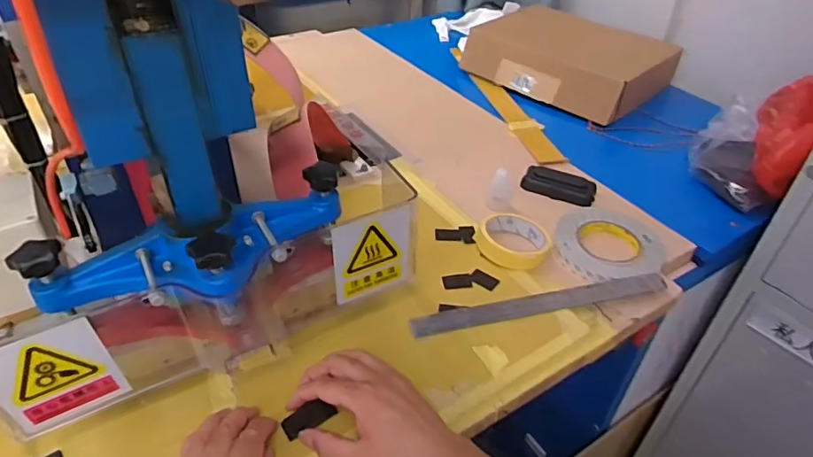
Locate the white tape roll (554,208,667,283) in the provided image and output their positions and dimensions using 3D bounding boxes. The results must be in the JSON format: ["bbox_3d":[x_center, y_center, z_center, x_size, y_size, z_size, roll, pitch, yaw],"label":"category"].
[{"bbox_3d":[0.273,0.022,0.725,0.140,0.016,0.142,2,40,-1],"label":"white tape roll"}]

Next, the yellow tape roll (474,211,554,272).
[{"bbox_3d":[0.141,0.012,0.702,0.092,0.021,0.092,2,40,-1],"label":"yellow tape roll"}]

